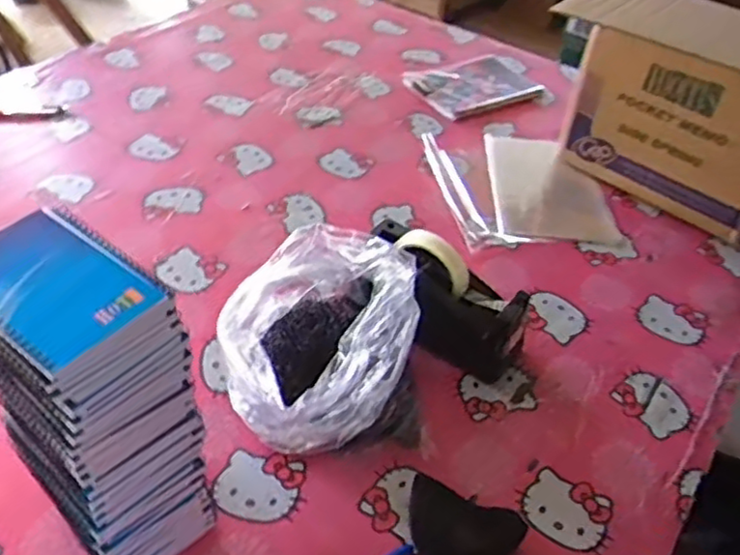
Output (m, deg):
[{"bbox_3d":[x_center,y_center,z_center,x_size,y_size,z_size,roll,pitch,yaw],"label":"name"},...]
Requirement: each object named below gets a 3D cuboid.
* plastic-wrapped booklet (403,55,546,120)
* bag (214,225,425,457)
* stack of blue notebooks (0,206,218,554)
[{"bbox_3d":[0.199,-0.366,1.268,0.251,0.016,0.166,-24,51,-28],"label":"plastic-wrapped booklet"},{"bbox_3d":[-0.048,0.069,0.662,0.179,0.169,0.202,-9,45,-15],"label":"bag"},{"bbox_3d":[-0.206,0.106,0.517,0.141,0.284,0.100,37,51,28],"label":"stack of blue notebooks"}]

